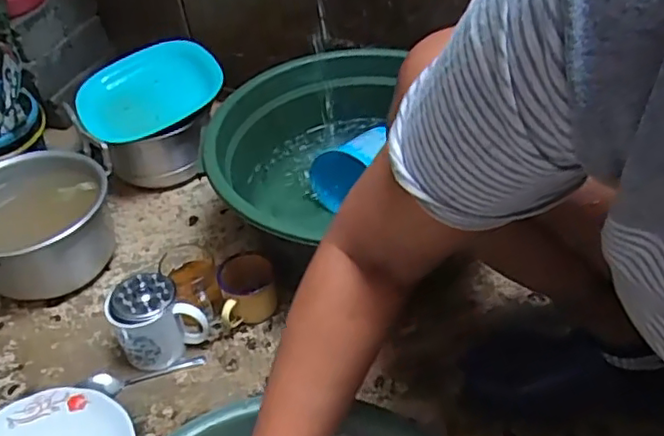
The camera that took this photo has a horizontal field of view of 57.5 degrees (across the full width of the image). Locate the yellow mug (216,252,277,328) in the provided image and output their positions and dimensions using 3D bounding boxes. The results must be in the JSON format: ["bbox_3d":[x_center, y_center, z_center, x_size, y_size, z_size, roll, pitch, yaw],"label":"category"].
[{"bbox_3d":[-0.115,0.097,0.812,0.079,0.074,0.072,-4,42,4],"label":"yellow mug"}]

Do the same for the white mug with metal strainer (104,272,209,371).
[{"bbox_3d":[-0.218,0.127,0.761,0.104,0.101,0.072,-22,44,-16],"label":"white mug with metal strainer"}]

